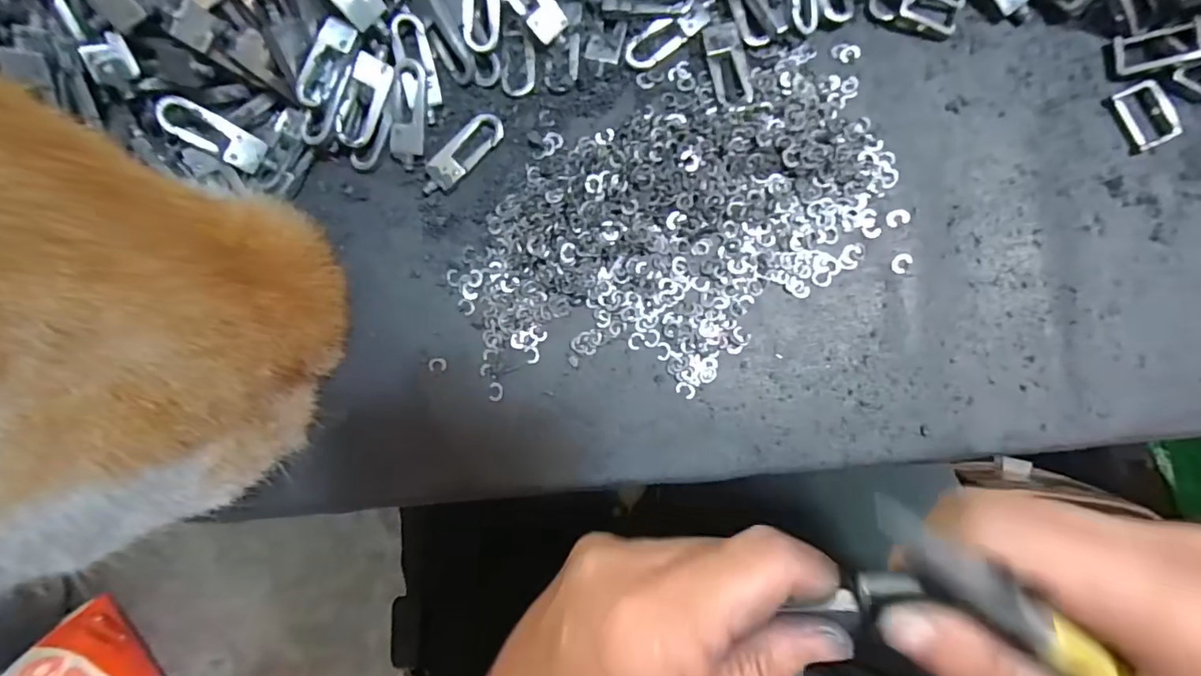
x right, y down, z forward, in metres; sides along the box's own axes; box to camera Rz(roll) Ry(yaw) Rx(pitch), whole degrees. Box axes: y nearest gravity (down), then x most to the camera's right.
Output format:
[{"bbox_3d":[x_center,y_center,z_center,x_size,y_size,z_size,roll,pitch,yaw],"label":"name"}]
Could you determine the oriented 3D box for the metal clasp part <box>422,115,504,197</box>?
[{"bbox_3d":[-0.062,-0.081,0.234,0.045,0.005,0.016,-42,85,2],"label":"metal clasp part"}]

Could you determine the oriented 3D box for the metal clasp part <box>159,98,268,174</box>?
[{"bbox_3d":[-0.165,-0.085,0.224,0.039,0.009,0.017,35,96,-35],"label":"metal clasp part"}]

